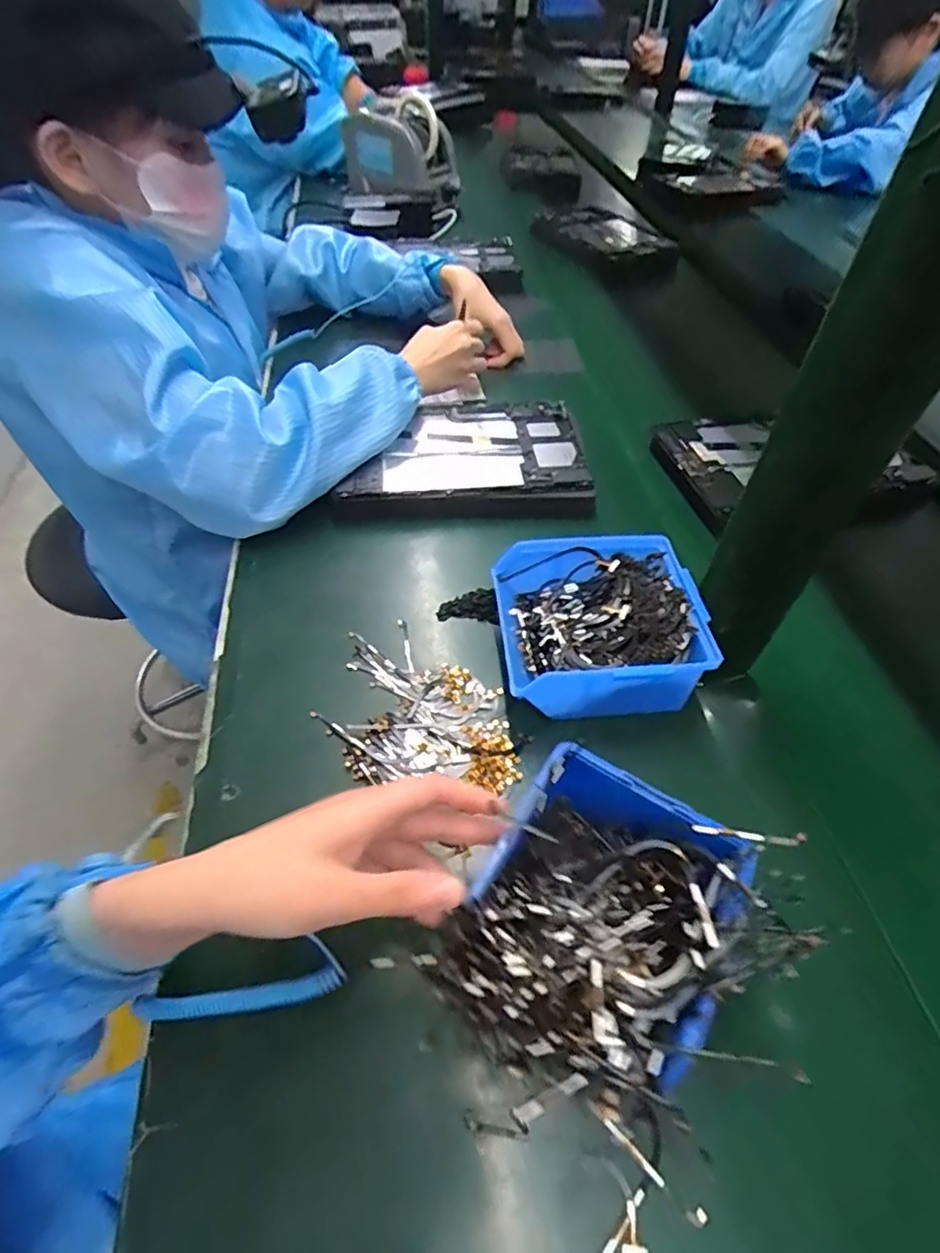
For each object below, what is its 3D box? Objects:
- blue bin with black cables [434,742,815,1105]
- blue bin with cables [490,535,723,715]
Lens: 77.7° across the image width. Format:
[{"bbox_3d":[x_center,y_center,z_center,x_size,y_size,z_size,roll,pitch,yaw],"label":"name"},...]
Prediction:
[{"bbox_3d":[0.066,0.151,0.293,0.123,0.081,0.137,29,55,21],"label":"blue bin with black cables"},{"bbox_3d":[0.092,0.000,0.427,0.134,0.070,0.126,-2,50,-4],"label":"blue bin with cables"}]

